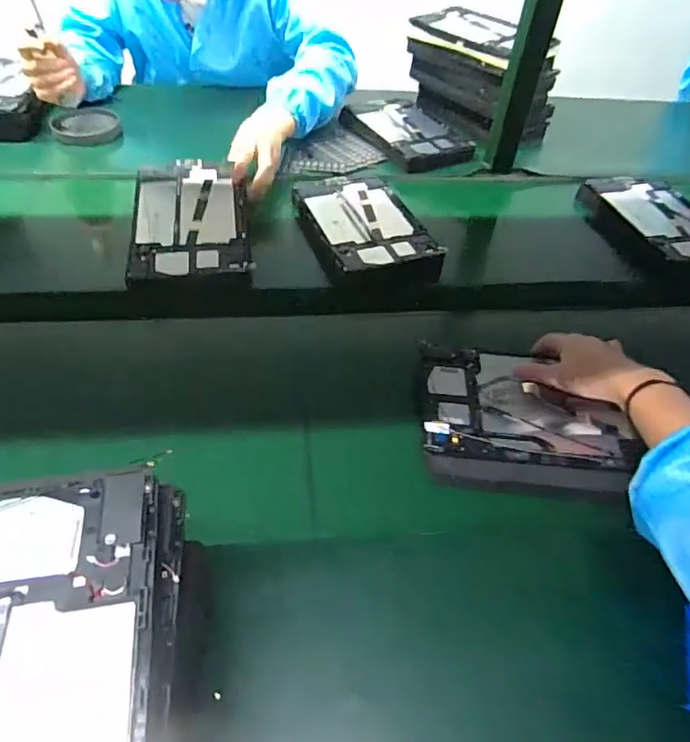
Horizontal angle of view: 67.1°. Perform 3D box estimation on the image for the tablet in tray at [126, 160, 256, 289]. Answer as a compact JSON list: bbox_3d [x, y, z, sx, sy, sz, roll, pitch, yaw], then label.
[{"bbox_3d":[-0.213,-0.209,0.725,0.153,0.022,0.244,-6,55,-9],"label":"tablet in tray"}]

